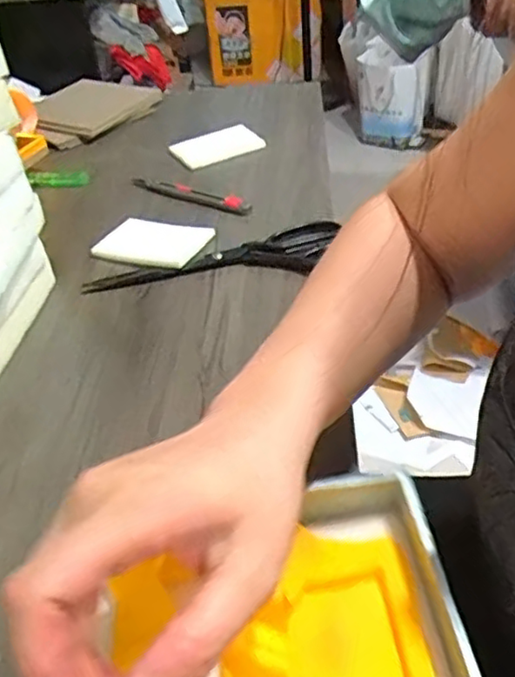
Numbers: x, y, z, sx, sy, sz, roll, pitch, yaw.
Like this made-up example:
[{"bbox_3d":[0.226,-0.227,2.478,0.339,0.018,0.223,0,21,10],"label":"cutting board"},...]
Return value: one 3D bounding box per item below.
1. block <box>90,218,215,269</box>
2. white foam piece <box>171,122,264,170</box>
[{"bbox_3d":[-0.099,-0.091,0.637,0.112,0.009,0.073,13,44,22],"label":"block"},{"bbox_3d":[-0.048,-0.236,0.802,0.106,0.004,0.067,-23,52,-22],"label":"white foam piece"}]

